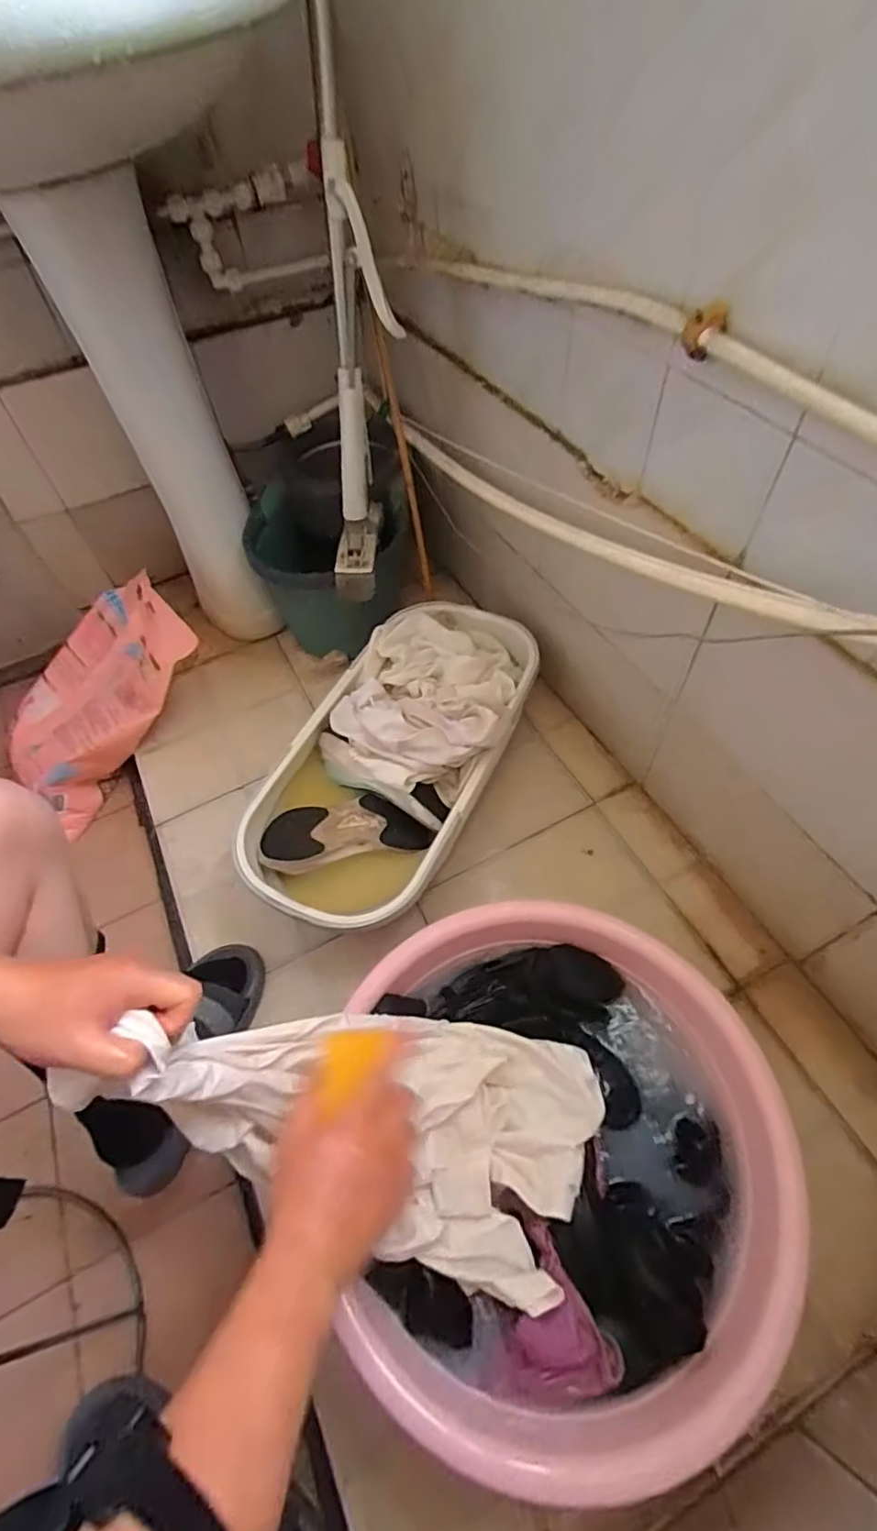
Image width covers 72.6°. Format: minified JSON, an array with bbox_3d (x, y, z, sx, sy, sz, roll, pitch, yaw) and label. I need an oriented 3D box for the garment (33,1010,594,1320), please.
[{"bbox_3d":[-0.058,0.287,0.466,0.424,0.125,0.193,22,53,-24],"label":"garment"}]

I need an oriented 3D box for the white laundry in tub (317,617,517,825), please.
[{"bbox_3d":[-0.015,-0.095,0.829,0.236,0.094,0.305,25,62,19],"label":"white laundry in tub"}]

